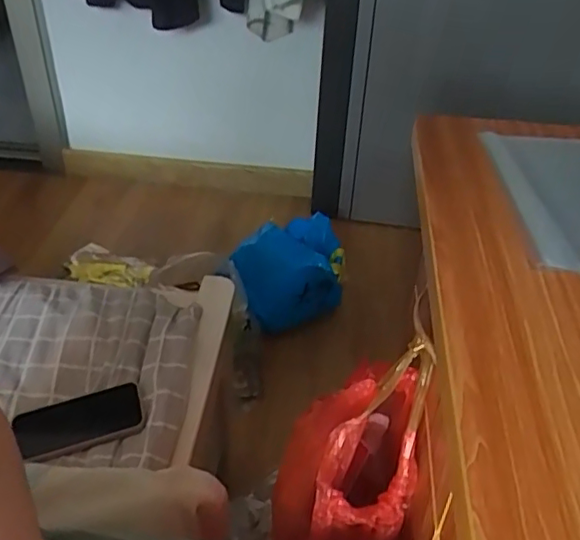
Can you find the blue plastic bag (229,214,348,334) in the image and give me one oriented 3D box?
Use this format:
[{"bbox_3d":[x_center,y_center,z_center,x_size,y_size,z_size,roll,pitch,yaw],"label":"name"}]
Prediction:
[{"bbox_3d":[-0.006,0.014,1.418,0.242,0.199,0.211,-3,38,-8],"label":"blue plastic bag"}]

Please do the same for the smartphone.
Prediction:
[{"bbox_3d":[-0.243,0.176,0.689,0.138,0.009,0.074,-13,33,-10],"label":"smartphone"}]

